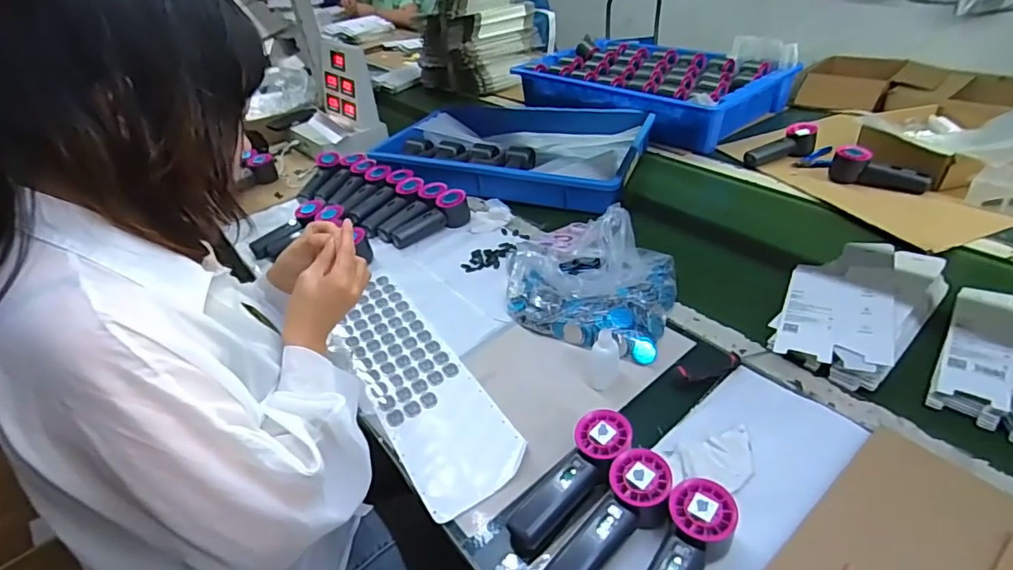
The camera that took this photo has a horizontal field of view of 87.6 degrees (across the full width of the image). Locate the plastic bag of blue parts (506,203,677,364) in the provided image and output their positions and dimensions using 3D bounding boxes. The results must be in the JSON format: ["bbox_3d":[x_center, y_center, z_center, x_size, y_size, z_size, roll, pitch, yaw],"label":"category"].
[{"bbox_3d":[0.126,-0.020,0.770,0.238,0.090,0.230,14,40,26],"label":"plastic bag of blue parts"}]

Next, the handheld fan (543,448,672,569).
[{"bbox_3d":[0.095,0.224,0.488,0.156,0.035,0.056,-43,48,-19],"label":"handheld fan"}]

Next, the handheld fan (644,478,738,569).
[{"bbox_3d":[0.145,0.240,0.451,0.055,0.052,0.157,23,45,34],"label":"handheld fan"}]

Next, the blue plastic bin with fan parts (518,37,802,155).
[{"bbox_3d":[0.365,-0.552,1.429,0.437,0.134,0.648,-29,42,-29],"label":"blue plastic bin with fan parts"}]

